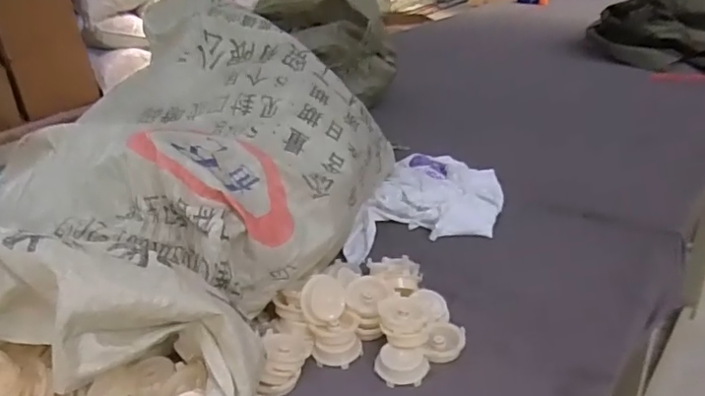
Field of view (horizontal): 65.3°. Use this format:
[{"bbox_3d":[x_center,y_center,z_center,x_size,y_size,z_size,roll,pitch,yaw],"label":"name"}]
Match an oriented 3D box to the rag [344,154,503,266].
[{"bbox_3d":[0.129,0.009,0.853,0.187,0.037,0.327,8,29,21],"label":"rag"}]

